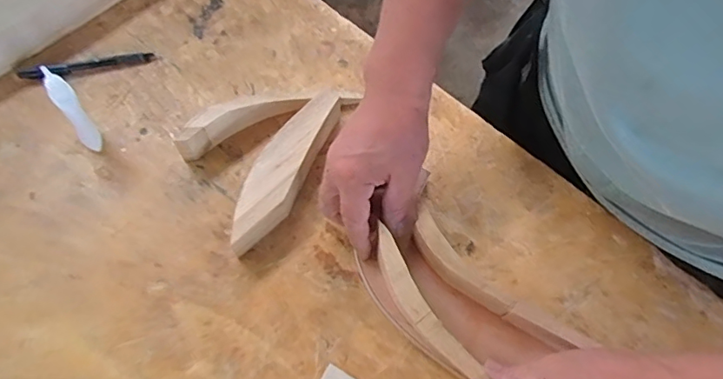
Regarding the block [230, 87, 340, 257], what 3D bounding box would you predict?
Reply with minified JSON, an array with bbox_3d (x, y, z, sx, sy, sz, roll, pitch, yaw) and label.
[{"bbox_3d":[-0.074,-0.018,0.500,0.045,0.045,0.177,25,66,9],"label":"block"}]

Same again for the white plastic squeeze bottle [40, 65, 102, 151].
[{"bbox_3d":[-0.271,-0.072,0.480,0.016,0.095,0.019,26,56,34],"label":"white plastic squeeze bottle"}]

